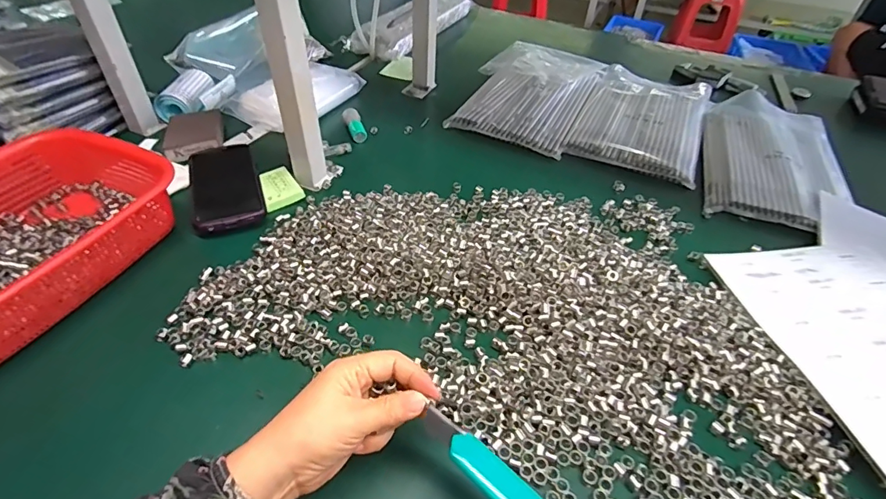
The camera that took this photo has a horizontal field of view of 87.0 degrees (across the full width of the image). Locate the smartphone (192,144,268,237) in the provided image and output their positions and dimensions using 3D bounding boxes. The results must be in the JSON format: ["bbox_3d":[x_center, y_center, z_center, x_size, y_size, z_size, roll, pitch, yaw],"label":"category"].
[{"bbox_3d":[-0.266,-0.085,0.573,0.078,0.016,0.171,-14,45,-16],"label":"smartphone"}]

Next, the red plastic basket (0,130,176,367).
[{"bbox_3d":[-0.409,-0.013,0.463,0.204,0.077,0.297,17,45,16],"label":"red plastic basket"}]

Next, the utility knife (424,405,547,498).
[{"bbox_3d":[0.041,0.147,0.282,0.141,0.012,0.025,34,51,27],"label":"utility knife"}]

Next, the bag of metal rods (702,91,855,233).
[{"bbox_3d":[0.482,-0.141,0.679,0.180,0.022,0.333,17,45,16],"label":"bag of metal rods"}]

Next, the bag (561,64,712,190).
[{"bbox_3d":[0.324,-0.217,0.754,0.180,0.024,0.313,19,46,18],"label":"bag"}]

